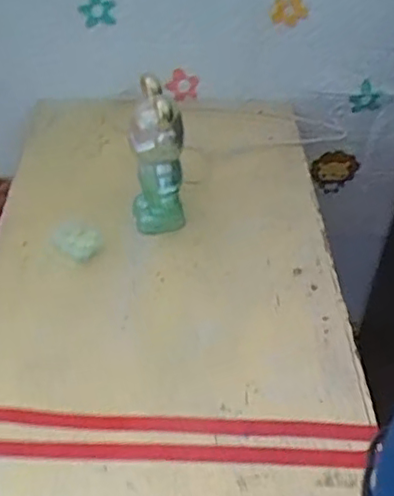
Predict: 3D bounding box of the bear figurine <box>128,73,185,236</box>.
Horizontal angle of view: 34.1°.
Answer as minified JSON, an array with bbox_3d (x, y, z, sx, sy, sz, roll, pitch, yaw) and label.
[{"bbox_3d":[-0.047,-0.105,0.744,0.059,0.172,0.073,-1,42,-4],"label":"bear figurine"}]

